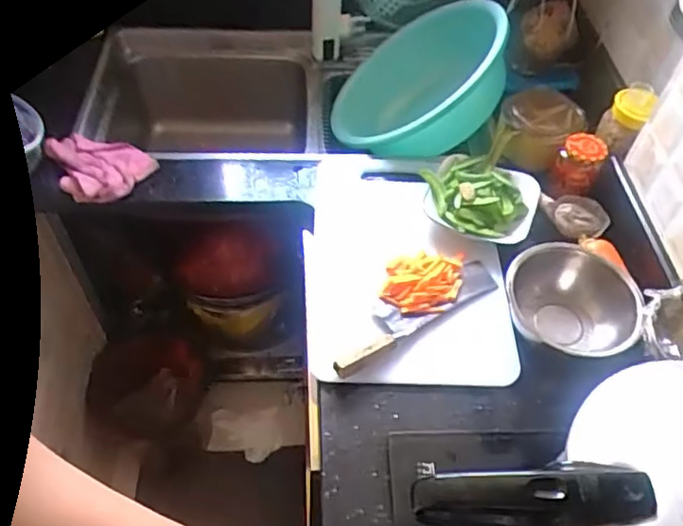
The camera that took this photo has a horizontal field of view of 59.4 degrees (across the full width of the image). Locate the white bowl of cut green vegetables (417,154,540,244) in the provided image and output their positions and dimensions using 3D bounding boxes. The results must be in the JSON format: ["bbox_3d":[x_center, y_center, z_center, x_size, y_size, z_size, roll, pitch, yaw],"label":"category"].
[{"bbox_3d":[0.221,-0.108,0.955,0.180,0.051,0.141,15,52,8],"label":"white bowl of cut green vegetables"}]

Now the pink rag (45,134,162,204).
[{"bbox_3d":[-0.411,-0.164,1.001,0.159,0.043,0.127,21,53,12],"label":"pink rag"}]

